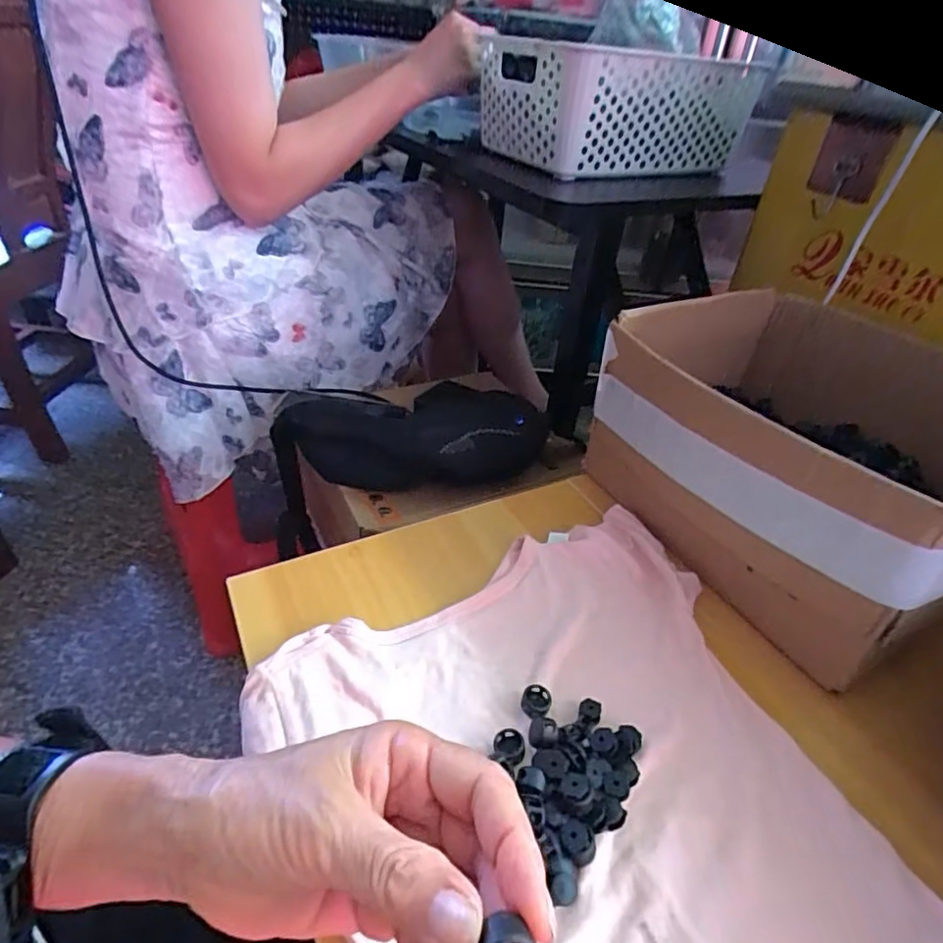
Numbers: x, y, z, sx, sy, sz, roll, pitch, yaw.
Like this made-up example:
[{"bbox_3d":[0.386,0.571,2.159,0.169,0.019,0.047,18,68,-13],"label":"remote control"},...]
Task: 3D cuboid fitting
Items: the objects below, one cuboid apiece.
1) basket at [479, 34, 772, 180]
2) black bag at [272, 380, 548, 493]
[{"bbox_3d":[0.164,-0.417,0.658,0.285,0.106,0.187,-16,43,-25],"label":"basket"},{"bbox_3d":[-0.065,-0.042,0.614,0.294,0.071,0.105,4,38,-3],"label":"black bag"}]

